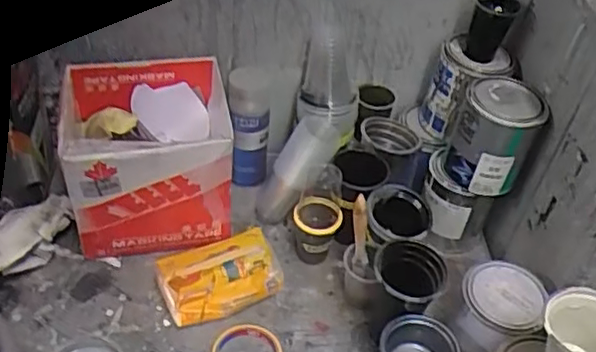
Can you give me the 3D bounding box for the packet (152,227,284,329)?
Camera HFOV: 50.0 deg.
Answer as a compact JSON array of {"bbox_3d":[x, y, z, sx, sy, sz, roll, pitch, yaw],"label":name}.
[{"bbox_3d":[-0.111,0.140,0.898,0.160,0.052,0.103,-18,49,-24],"label":"packet"}]

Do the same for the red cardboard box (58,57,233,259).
[{"bbox_3d":[-0.220,-0.034,0.967,0.229,0.184,0.229,-4,45,-12],"label":"red cardboard box"}]

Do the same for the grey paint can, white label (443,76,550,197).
[{"bbox_3d":[0.271,-0.056,0.895,0.107,0.126,0.105,15,44,8],"label":"grey paint can, white label"}]

